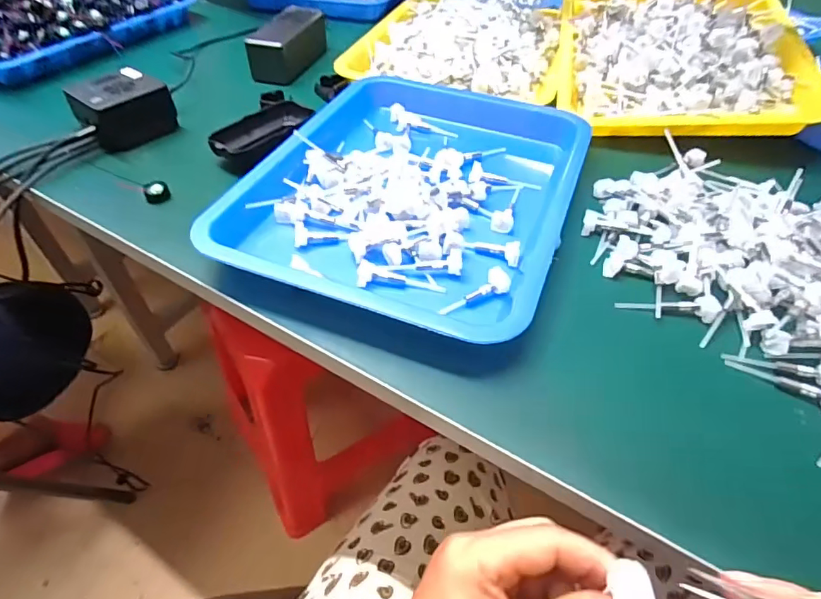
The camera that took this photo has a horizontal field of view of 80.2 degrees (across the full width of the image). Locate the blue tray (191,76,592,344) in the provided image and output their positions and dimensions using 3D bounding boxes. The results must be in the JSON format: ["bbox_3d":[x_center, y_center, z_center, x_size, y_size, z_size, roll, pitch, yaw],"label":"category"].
[{"bbox_3d":[0.013,-0.114,0.447,0.259,0.032,0.347,17,50,14],"label":"blue tray"}]

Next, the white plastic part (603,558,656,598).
[{"bbox_3d":[0.094,0.122,0.209,0.016,0.005,0.020,-4,48,-5],"label":"white plastic part"}]

